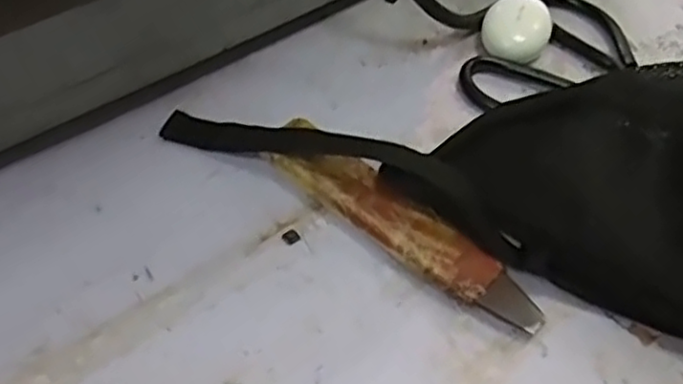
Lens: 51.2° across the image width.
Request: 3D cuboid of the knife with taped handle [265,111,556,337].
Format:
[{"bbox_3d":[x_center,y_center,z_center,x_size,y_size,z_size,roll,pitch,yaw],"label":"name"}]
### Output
[{"bbox_3d":[0.030,0.018,0.398,0.182,0.018,0.036,38,58,24],"label":"knife with taped handle"}]

